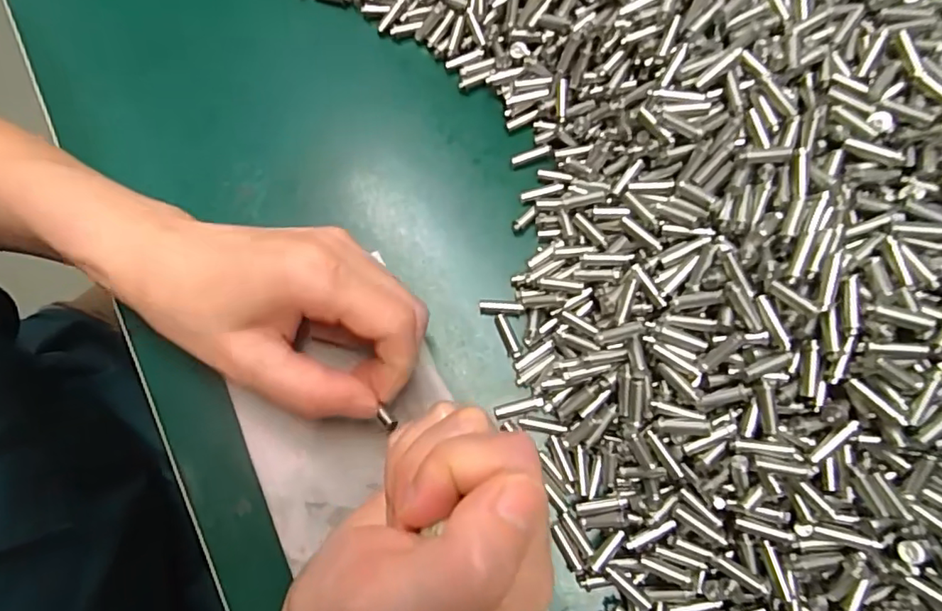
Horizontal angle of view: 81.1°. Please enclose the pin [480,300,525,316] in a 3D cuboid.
[{"bbox_3d":[0.014,0.001,0.254,0.020,0.005,0.006,1,77,1],"label":"pin"}]

